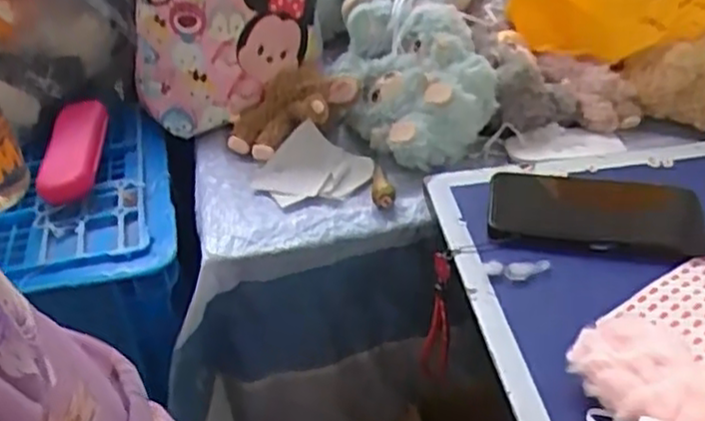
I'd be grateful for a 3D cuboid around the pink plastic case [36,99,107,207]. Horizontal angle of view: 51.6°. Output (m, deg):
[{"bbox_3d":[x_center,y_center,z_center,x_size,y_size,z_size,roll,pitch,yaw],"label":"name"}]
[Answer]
[{"bbox_3d":[-0.259,-0.059,0.678,0.051,0.019,0.121,-3,53,2],"label":"pink plastic case"}]

